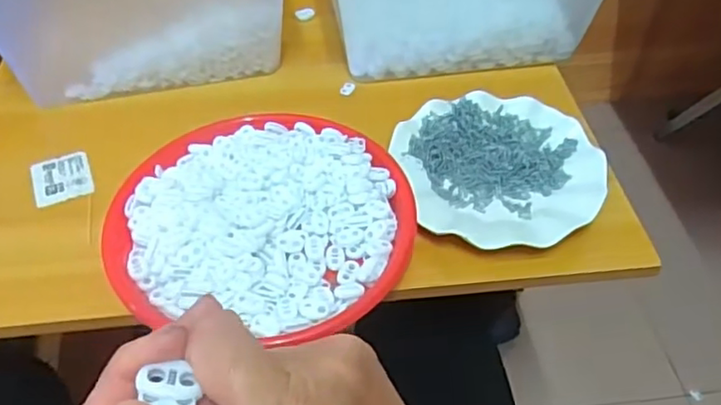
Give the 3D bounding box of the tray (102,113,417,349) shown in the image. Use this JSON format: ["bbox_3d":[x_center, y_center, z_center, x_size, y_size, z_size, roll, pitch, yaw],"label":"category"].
[{"bbox_3d":[-0.076,0.005,0.509,0.230,0.029,0.210,0,48,0],"label":"tray"}]

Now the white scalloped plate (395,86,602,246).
[{"bbox_3d":[0.123,-0.030,0.553,0.166,0.023,0.172,0,48,0],"label":"white scalloped plate"}]

